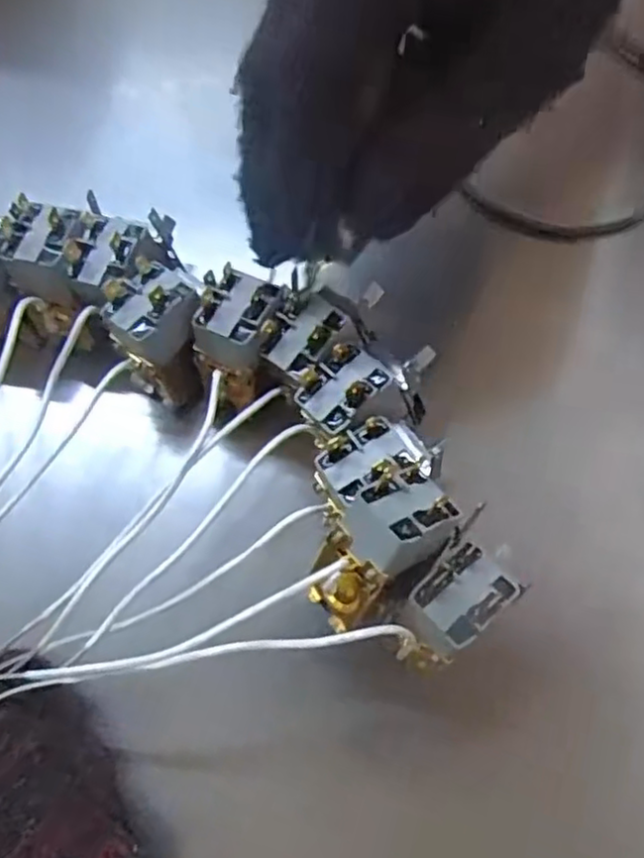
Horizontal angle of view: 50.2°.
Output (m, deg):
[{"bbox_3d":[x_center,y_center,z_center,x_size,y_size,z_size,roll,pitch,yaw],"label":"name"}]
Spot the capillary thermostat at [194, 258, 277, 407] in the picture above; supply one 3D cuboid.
[{"bbox_3d":[-0.032,-0.034,0.247,0.026,0.024,0.039,15,71,5],"label":"capillary thermostat"}]

